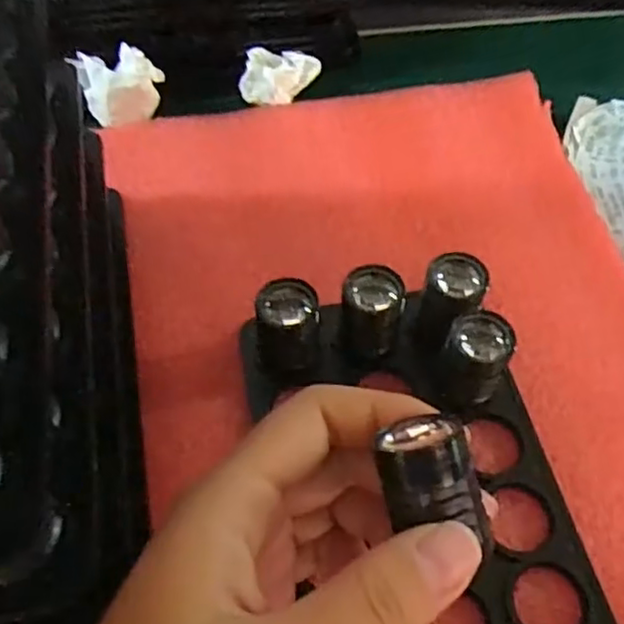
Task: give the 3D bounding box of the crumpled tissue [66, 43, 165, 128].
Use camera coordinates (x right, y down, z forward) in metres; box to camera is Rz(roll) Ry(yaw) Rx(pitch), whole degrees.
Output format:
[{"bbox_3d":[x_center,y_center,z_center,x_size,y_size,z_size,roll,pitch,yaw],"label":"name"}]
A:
[{"bbox_3d":[-0.096,-0.115,0.325,0.040,0.030,0.024,-11,58,-8],"label":"crumpled tissue"}]

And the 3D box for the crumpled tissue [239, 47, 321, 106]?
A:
[{"bbox_3d":[-0.017,-0.126,0.340,0.040,0.016,0.029,8,57,5],"label":"crumpled tissue"}]

